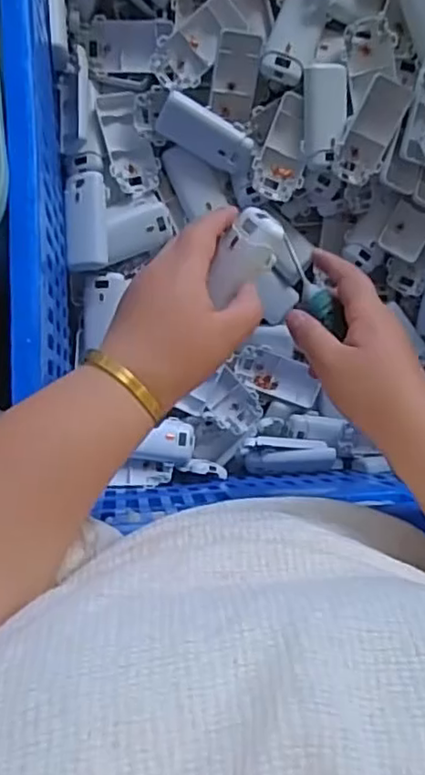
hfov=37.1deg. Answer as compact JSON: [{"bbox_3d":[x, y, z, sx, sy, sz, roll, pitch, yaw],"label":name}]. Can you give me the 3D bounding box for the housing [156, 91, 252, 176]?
[{"bbox_3d":[-0.007,-0.247,0.618,0.094,0.017,0.046,26,130,-9],"label":"housing"}]

